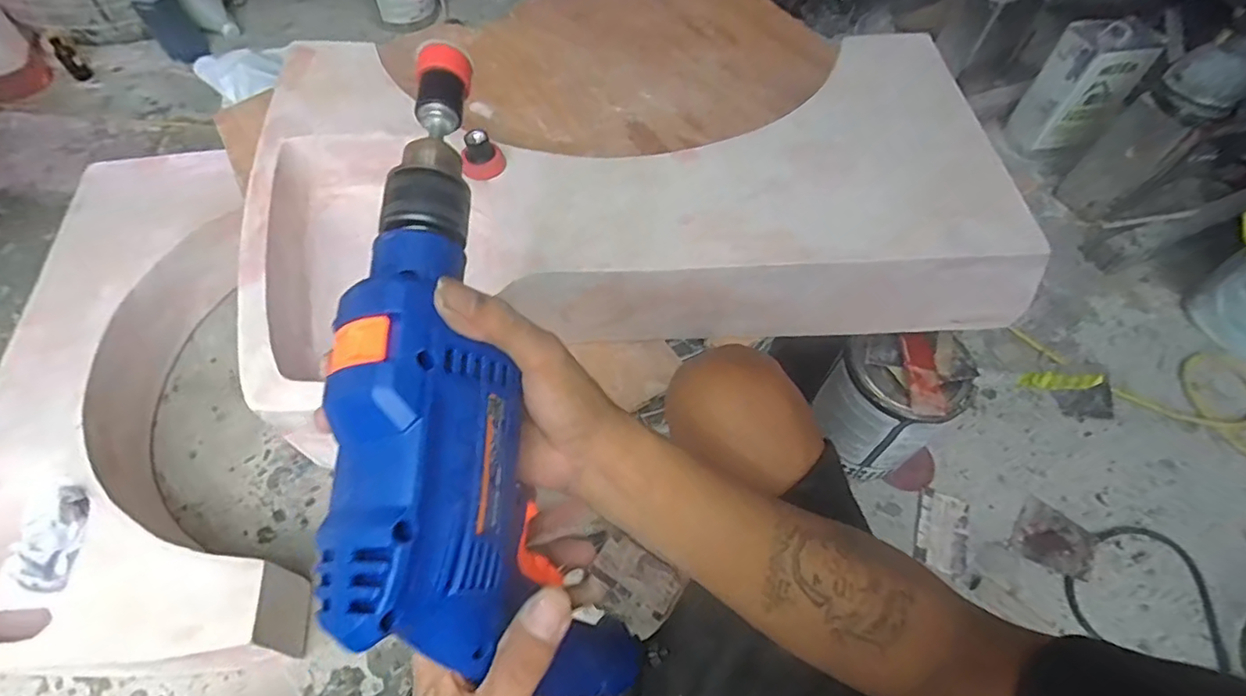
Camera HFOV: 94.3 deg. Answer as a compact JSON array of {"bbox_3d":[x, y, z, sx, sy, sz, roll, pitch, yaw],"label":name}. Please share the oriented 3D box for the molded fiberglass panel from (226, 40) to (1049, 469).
[{"bbox_3d":[0.014,-0.159,0.666,0.785,0.140,0.377,-8,58,-6],"label":"molded fiberglass panel"}]

